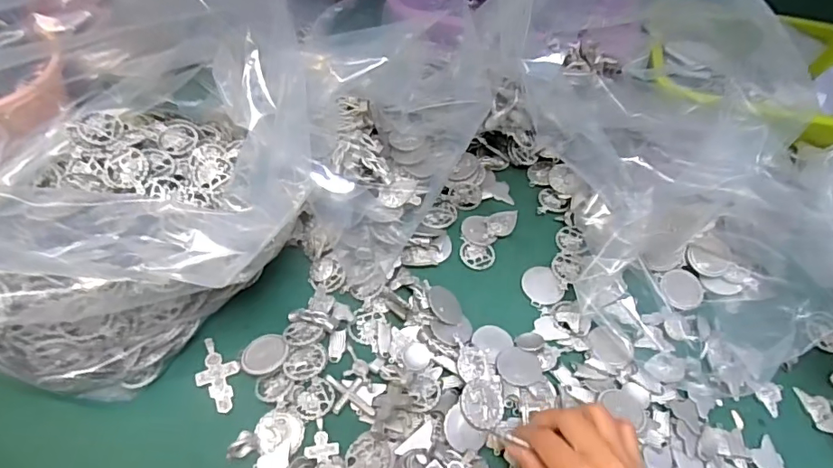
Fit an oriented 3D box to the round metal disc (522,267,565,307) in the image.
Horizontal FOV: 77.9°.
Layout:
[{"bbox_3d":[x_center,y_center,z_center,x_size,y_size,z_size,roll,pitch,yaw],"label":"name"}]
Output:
[{"bbox_3d":[0.120,0.049,0.495,0.036,0.004,0.041,-15,58,-13],"label":"round metal disc"}]

